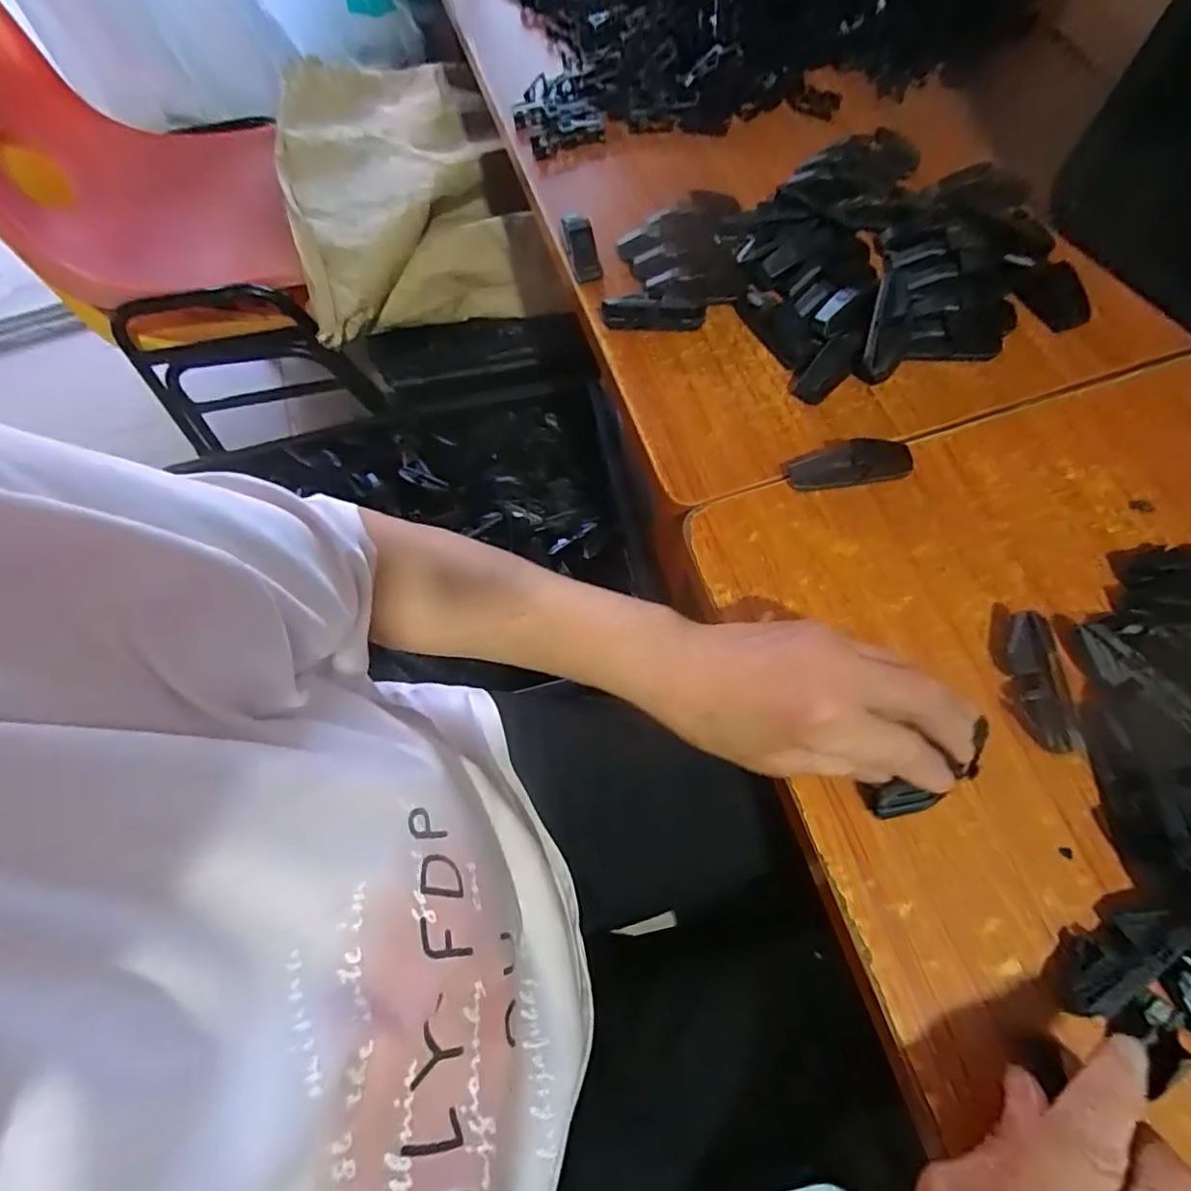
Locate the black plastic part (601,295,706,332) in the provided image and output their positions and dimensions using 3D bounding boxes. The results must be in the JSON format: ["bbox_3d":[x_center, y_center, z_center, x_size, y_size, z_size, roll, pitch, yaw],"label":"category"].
[{"bbox_3d":[0.042,-0.204,0.425,0.073,0.017,0.017,3,68,4],"label":"black plastic part"}]

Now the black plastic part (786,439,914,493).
[{"bbox_3d":[0.157,-0.083,0.365,0.072,0.024,0.024,-7,67,-1],"label":"black plastic part"}]

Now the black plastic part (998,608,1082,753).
[{"bbox_3d":[0.230,0.046,0.308,0.016,0.026,0.069,-3,67,1],"label":"black plastic part"}]

